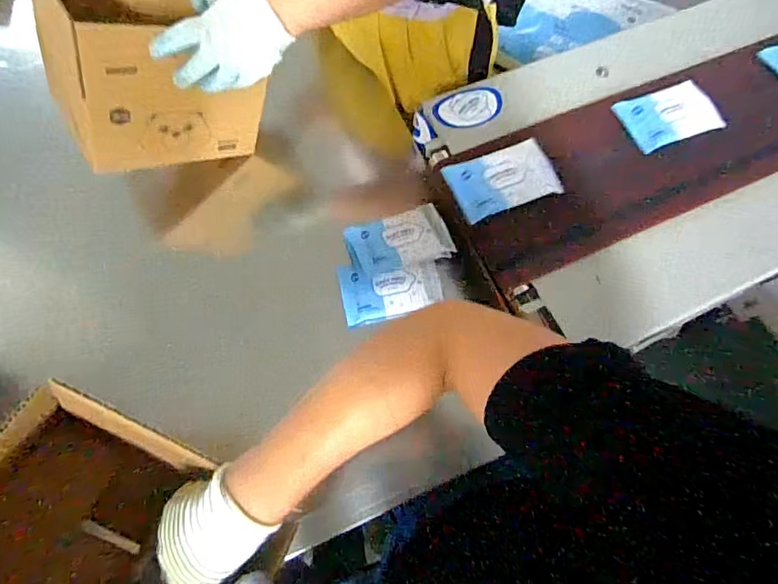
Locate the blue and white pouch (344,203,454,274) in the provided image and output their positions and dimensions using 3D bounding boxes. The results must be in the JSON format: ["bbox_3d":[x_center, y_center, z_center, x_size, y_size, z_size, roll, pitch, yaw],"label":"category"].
[{"bbox_3d":[0.015,-0.073,0.644,0.139,0.029,0.080,-18,68,-9],"label":"blue and white pouch"}]

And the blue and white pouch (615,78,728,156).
[{"bbox_3d":[0.401,-0.257,0.671,0.148,0.027,0.086,-22,68,-10],"label":"blue and white pouch"}]

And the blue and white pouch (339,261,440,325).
[{"bbox_3d":[0.004,-0.005,0.627,0.134,0.018,0.077,-11,67,-6],"label":"blue and white pouch"}]

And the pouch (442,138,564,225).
[{"bbox_3d":[0.146,-0.144,0.599,0.135,0.018,0.080,-21,68,-10],"label":"pouch"}]

